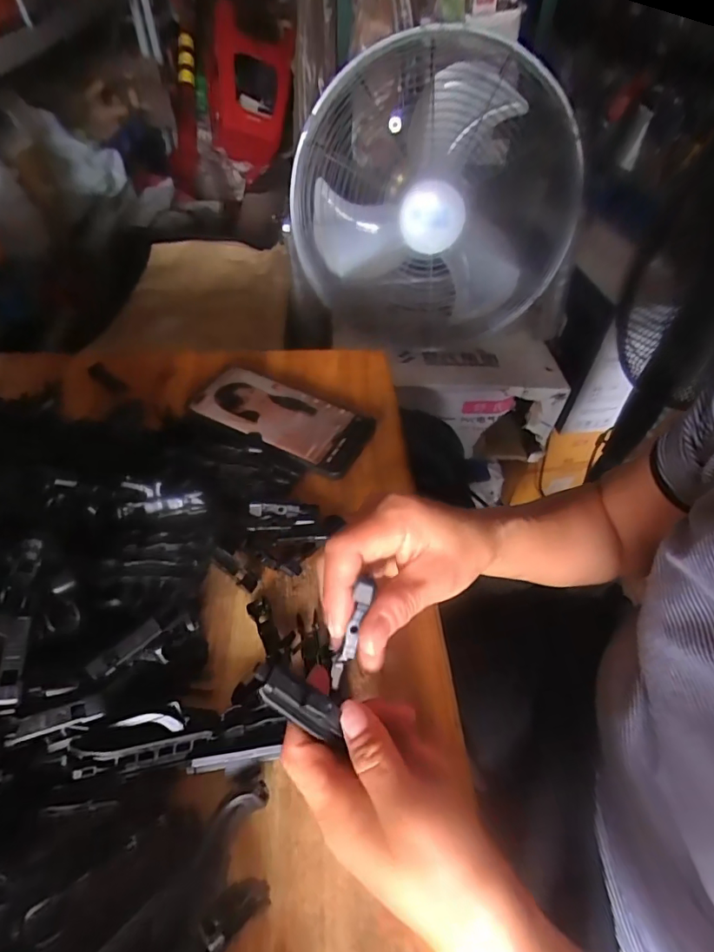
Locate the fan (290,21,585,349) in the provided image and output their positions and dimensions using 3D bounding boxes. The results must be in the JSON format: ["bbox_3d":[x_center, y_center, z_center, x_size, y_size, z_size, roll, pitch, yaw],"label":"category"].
[{"bbox_3d":[0.122,-0.423,0.755,0.383,0.388,0.170,1,50,-1],"label":"fan"}]

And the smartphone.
[{"bbox_3d":[-0.070,-0.056,0.445,0.167,0.006,0.072,25,53,16],"label":"smartphone"}]

